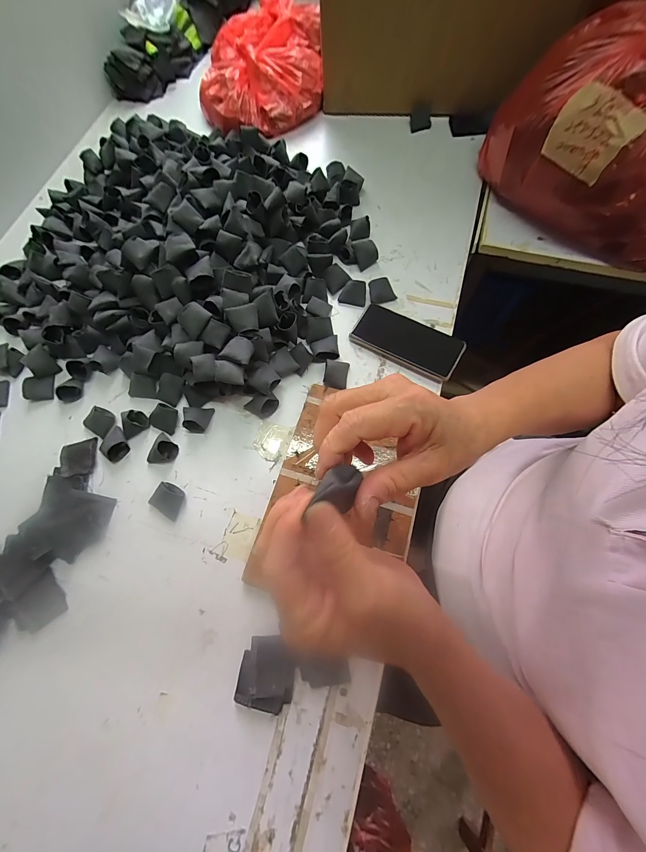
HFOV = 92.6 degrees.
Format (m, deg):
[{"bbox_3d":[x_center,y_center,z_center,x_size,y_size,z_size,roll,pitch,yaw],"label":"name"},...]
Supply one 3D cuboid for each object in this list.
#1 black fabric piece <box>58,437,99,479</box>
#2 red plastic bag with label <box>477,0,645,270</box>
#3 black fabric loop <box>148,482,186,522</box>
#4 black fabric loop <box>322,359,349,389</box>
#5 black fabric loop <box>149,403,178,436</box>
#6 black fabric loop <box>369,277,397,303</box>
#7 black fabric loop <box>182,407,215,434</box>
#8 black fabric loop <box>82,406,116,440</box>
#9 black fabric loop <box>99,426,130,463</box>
[{"bbox_3d":[-0.348,0.045,0.437,0.049,0.011,0.053,-16,72,-3],"label":"black fabric piece"},{"bbox_3d":[0.408,-0.382,0.429,0.343,0.212,0.147,29,75,11],"label":"red plastic bag with label"},{"bbox_3d":[-0.205,0.098,0.408,0.039,0.017,0.036,28,75,11],"label":"black fabric loop"},{"bbox_3d":[0.020,-0.076,0.453,0.033,0.018,0.044,8,72,5],"label":"black fabric loop"},{"bbox_3d":[-0.229,-0.013,0.445,0.037,0.016,0.035,25,75,10],"label":"black fabric loop"},{"bbox_3d":[0.095,-0.217,0.496,0.042,0.024,0.033,-14,72,-2],"label":"black fabric loop"},{"bbox_3d":[-0.179,-0.012,0.439,0.038,0.027,0.036,-7,72,0],"label":"black fabric loop"},{"bbox_3d":[-0.328,-0.007,0.450,0.040,0.025,0.036,34,76,13],"label":"black fabric loop"},{"bbox_3d":[-0.297,0.023,0.434,0.041,0.023,0.040,37,77,13],"label":"black fabric loop"}]

